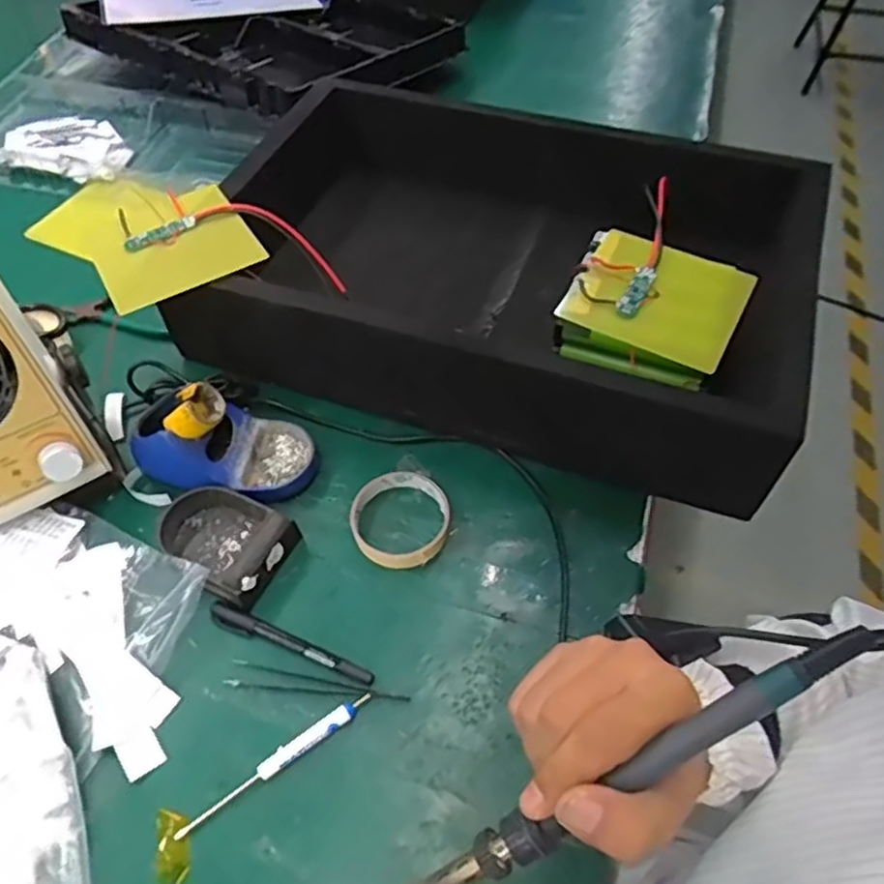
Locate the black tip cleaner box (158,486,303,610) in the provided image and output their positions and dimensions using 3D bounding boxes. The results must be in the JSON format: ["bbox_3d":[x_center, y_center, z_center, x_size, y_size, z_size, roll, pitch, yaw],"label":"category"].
[{"bbox_3d":[-0.180,0.077,0.572,0.113,0.030,0.078,25,58,17],"label":"black tip cleaner box"}]

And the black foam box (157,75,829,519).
[{"bbox_3d":[0.054,-0.174,0.698,0.553,0.131,0.353,17,56,13],"label":"black foam box"}]

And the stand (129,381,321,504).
[{"bbox_3d":[-0.188,-0.007,0.603,0.148,0.081,0.082,12,55,9],"label":"stand"}]

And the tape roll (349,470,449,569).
[{"bbox_3d":[-0.035,0.064,0.590,0.085,0.019,0.081,0,54,1],"label":"tape roll"}]

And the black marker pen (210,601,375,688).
[{"bbox_3d":[-0.115,0.151,0.529,0.137,0.009,0.016,18,57,13],"label":"black marker pen"}]

